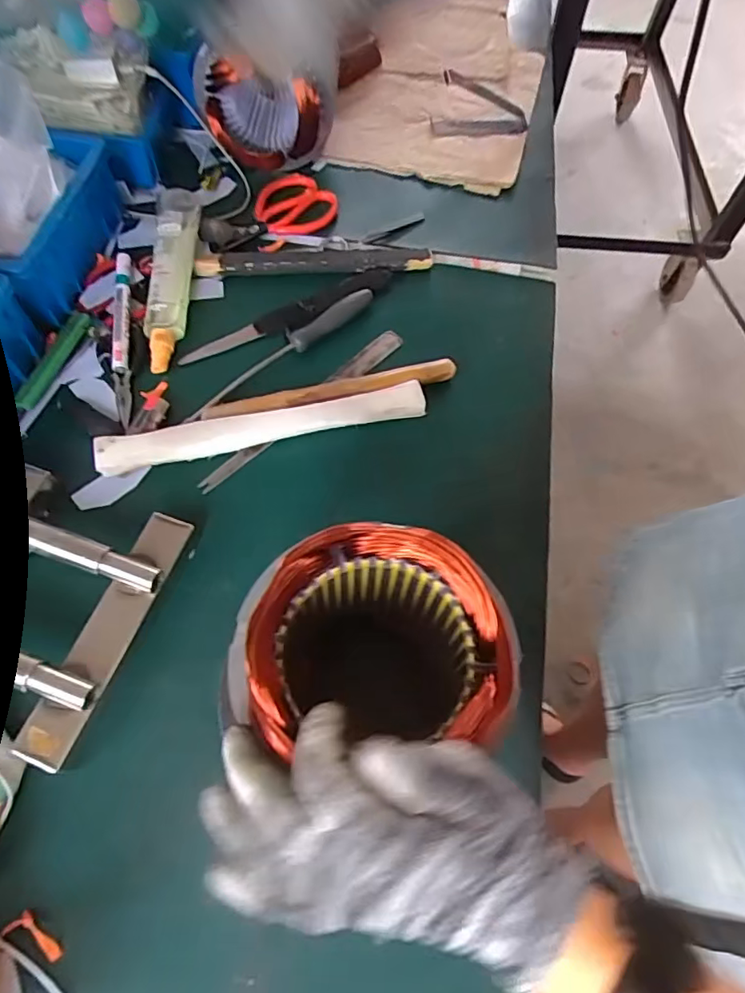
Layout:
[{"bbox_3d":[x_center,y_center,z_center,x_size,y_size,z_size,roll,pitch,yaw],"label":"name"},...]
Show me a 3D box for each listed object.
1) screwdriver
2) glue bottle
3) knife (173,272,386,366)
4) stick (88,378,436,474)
[{"bbox_3d":[-0.094,-0.152,0.566,0.232,0.020,0.033,-39,72,-19],"label":"screwdriver"},{"bbox_3d":[-0.214,-0.239,0.589,0.047,0.044,0.221,-3,64,-4],"label":"glue bottle"},{"bbox_3d":[-0.088,-0.197,0.587,0.242,0.011,0.036,-27,68,-15],"label":"knife"},{"bbox_3d":[-0.096,-0.066,0.508,0.298,0.011,0.032,-13,93,-11],"label":"stick"}]

